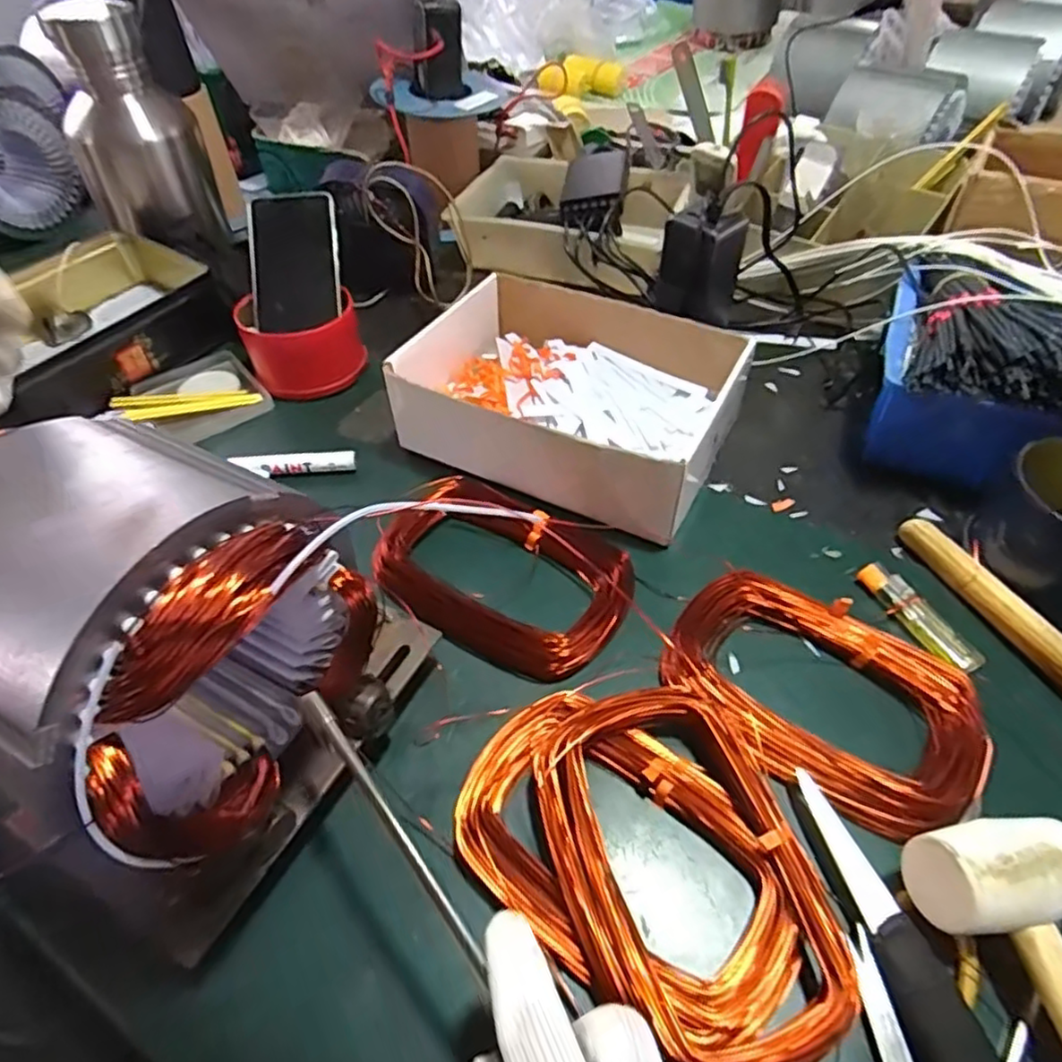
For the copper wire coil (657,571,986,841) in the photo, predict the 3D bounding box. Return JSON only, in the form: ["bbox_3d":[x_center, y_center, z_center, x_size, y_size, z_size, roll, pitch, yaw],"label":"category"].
[{"bbox_3d":[0.170,0.093,0.393,0.170,0.027,0.117,33,58,26],"label":"copper wire coil"}]

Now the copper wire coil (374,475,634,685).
[{"bbox_3d":[-0.023,0.027,0.453,0.176,0.030,0.131,28,56,23],"label":"copper wire coil"}]

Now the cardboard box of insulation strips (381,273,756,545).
[{"bbox_3d":[0.034,-0.111,0.538,0.238,0.078,0.179,22,54,19],"label":"cardboard box of insulation strips"}]

